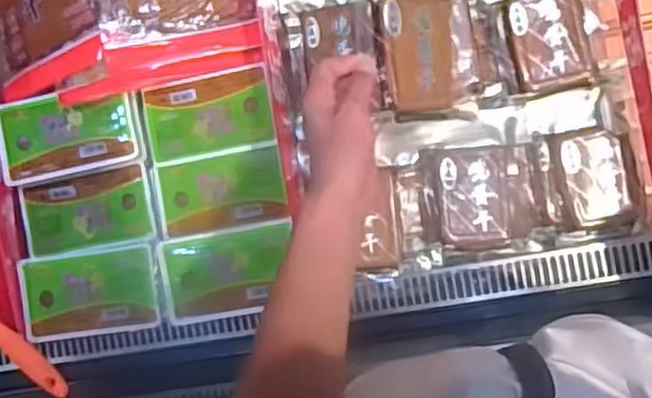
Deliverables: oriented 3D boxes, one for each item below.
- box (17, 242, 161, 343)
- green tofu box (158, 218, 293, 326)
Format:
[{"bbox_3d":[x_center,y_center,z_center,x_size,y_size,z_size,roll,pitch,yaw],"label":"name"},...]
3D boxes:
[{"bbox_3d":[-0.248,0.098,0.785,0.143,0.042,0.087,-8,88,7],"label":"box"},{"bbox_3d":[-0.102,0.076,0.774,0.137,0.035,0.086,-11,88,7],"label":"green tofu box"}]

